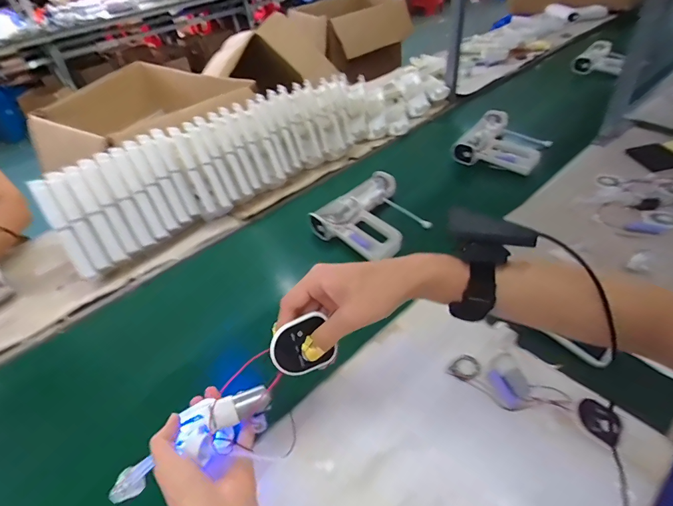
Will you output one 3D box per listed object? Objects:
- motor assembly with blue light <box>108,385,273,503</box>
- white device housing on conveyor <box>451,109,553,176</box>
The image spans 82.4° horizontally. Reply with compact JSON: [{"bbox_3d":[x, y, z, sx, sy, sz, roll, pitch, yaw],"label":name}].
[{"bbox_3d":[-0.135,0.172,0.362,0.157,0.037,0.049,-31,45,-7],"label":"motor assembly with blue light"},{"bbox_3d":[0.419,-0.277,0.953,0.188,0.074,0.218,22,49,30],"label":"white device housing on conveyor"}]

